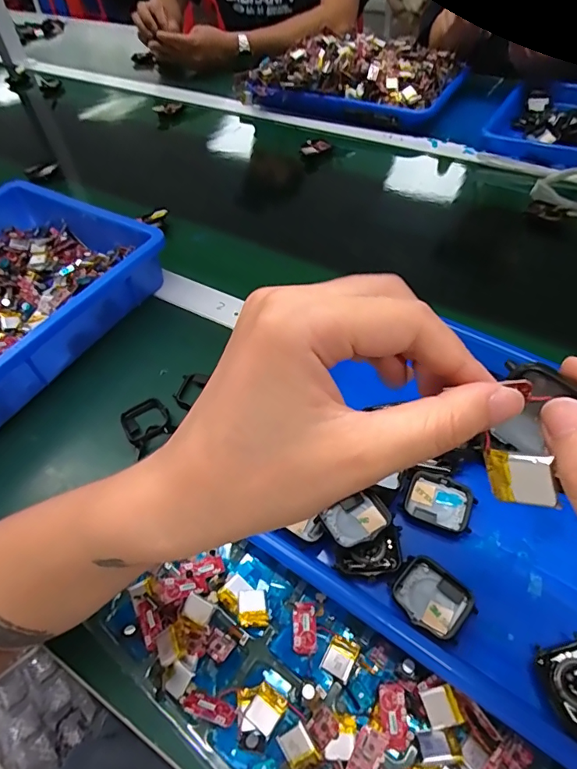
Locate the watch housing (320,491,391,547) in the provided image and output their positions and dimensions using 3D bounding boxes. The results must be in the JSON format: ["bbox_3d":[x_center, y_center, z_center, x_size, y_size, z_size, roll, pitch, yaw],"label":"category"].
[{"bbox_3d":[0.046,0.091,0.307,0.042,0.017,0.031,-26,54,-17],"label":"watch housing"}]

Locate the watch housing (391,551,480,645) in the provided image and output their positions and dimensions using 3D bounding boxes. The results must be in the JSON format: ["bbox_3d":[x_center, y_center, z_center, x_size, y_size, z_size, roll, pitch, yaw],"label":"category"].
[{"bbox_3d":[0.087,0.129,0.283,0.044,0.013,0.035,35,61,27],"label":"watch housing"}]

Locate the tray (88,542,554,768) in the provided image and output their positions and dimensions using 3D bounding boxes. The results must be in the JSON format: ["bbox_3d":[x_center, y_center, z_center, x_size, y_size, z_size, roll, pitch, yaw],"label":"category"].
[{"bbox_3d":[0.008,0.179,0.264,0.248,0.022,0.106,29,58,24],"label":"tray"}]

